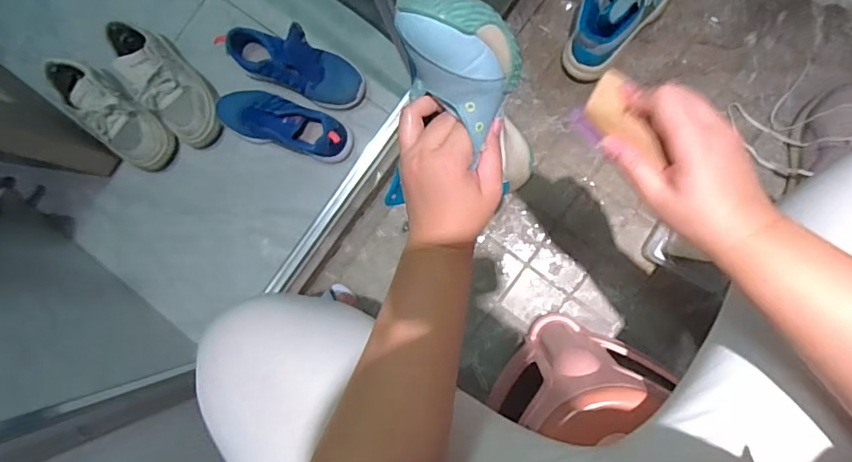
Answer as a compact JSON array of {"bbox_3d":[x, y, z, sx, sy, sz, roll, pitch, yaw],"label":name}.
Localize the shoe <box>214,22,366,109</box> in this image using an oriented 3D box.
[{"bbox_3d":[-0.251,-0.316,0.961,0.270,0.114,0.099,25,89,9],"label":"shoe"}]

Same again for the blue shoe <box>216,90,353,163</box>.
[{"bbox_3d":[-0.279,-0.208,0.980,0.277,0.095,0.094,17,87,8],"label":"blue shoe"}]

